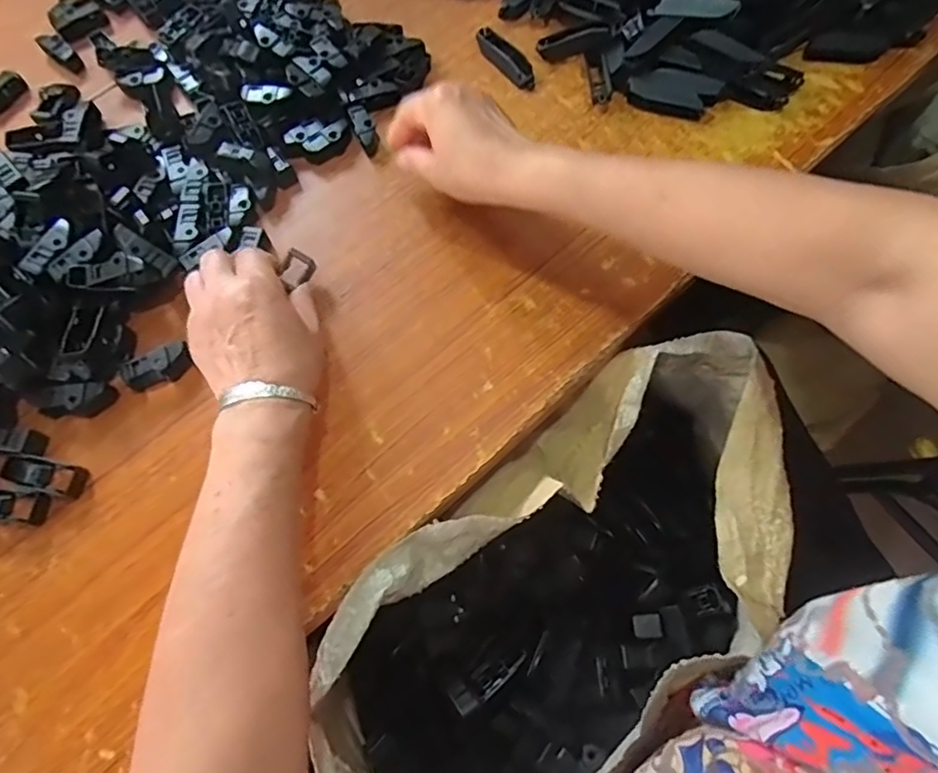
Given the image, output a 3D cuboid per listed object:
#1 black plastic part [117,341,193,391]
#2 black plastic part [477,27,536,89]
[{"bbox_3d":[-0.237,-0.014,0.437,0.050,0.024,0.023,-23,72,-7],"label":"black plastic part"},{"bbox_3d":[0.035,-0.307,0.538,0.021,0.015,0.073,-38,75,-12],"label":"black plastic part"}]

